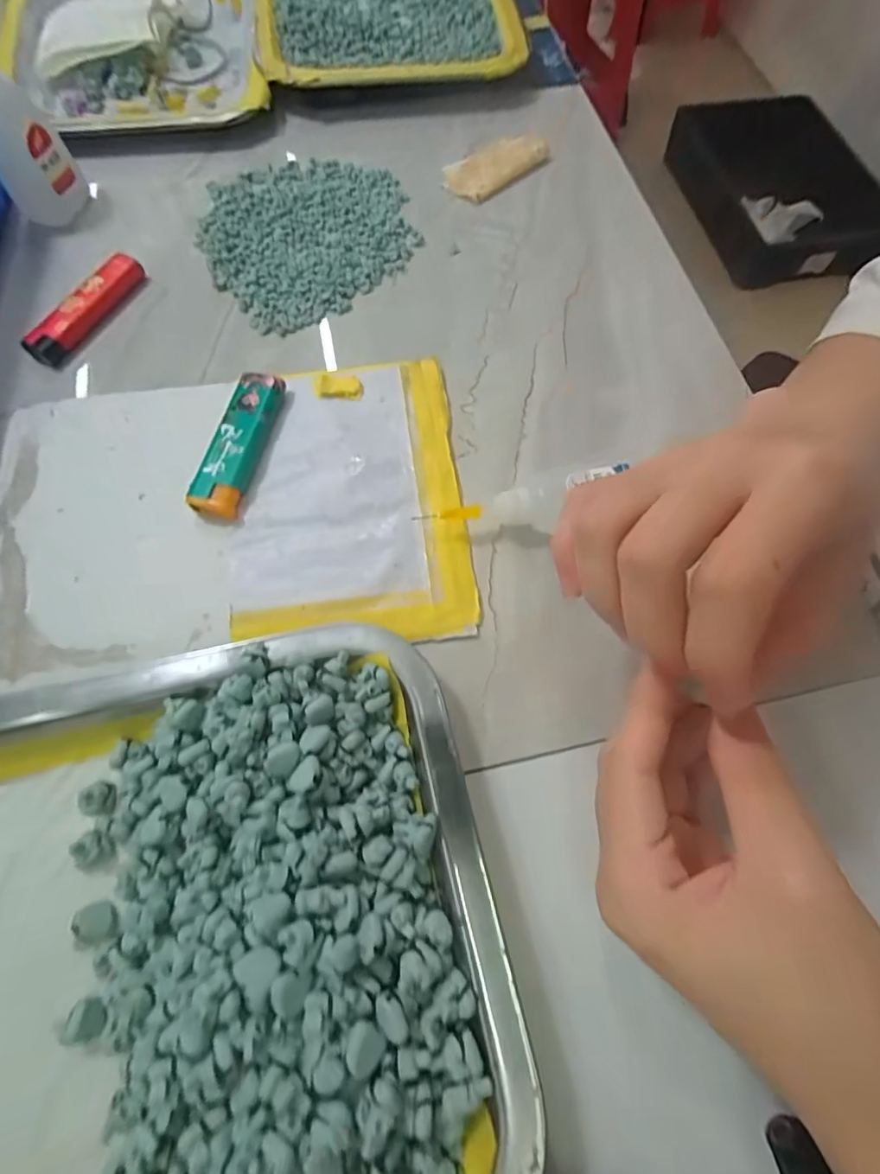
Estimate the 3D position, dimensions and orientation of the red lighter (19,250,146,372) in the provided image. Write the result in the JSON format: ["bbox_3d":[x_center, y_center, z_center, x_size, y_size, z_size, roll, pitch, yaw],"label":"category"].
[{"bbox_3d":[-0.194,-0.154,0.288,0.021,0.013,0.078,26,69,9],"label":"red lighter"}]

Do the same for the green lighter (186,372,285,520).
[{"bbox_3d":[-0.096,-0.069,0.252,0.023,0.013,0.078,11,68,4],"label":"green lighter"}]

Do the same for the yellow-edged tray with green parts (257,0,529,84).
[{"bbox_3d":[-0.045,-0.455,0.396,0.178,0.026,0.255,-8,68,-4],"label":"yellow-edged tray with green parts"}]

